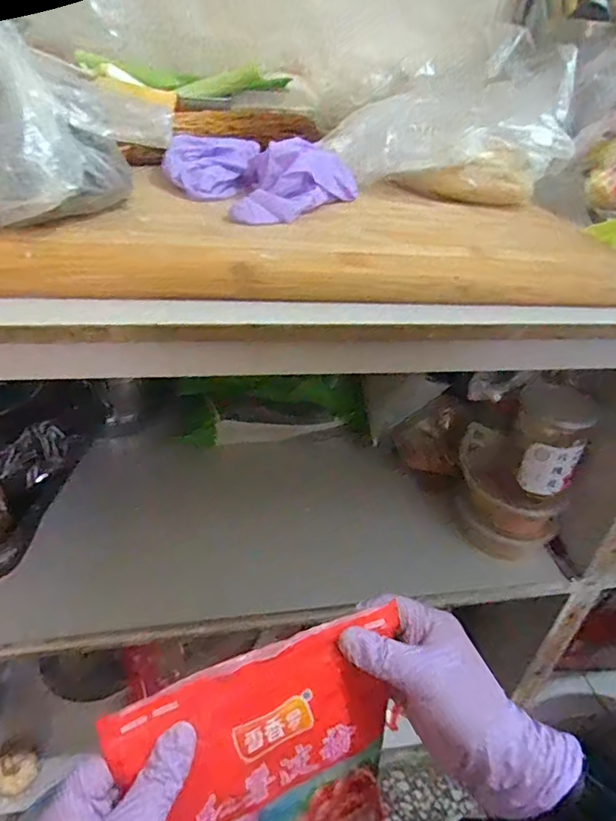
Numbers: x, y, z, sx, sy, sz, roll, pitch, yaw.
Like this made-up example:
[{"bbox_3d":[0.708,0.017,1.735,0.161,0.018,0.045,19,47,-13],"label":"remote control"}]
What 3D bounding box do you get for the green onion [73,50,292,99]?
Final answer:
[{"bbox_3d":[-0.125,-0.364,0.584,0.230,0.032,0.041,-11,38,-23],"label":"green onion"}]

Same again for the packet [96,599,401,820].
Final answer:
[{"bbox_3d":[-0.016,0.220,0.322,0.163,0.165,0.022,-16,14,-24],"label":"packet"}]

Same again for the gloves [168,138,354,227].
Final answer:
[{"bbox_3d":[-0.046,-0.184,0.405,0.138,0.038,0.131,4,35,-3],"label":"gloves"}]

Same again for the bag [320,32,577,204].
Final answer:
[{"bbox_3d":[0.122,-0.261,0.478,0.200,0.111,0.168,3,35,-5],"label":"bag"}]

